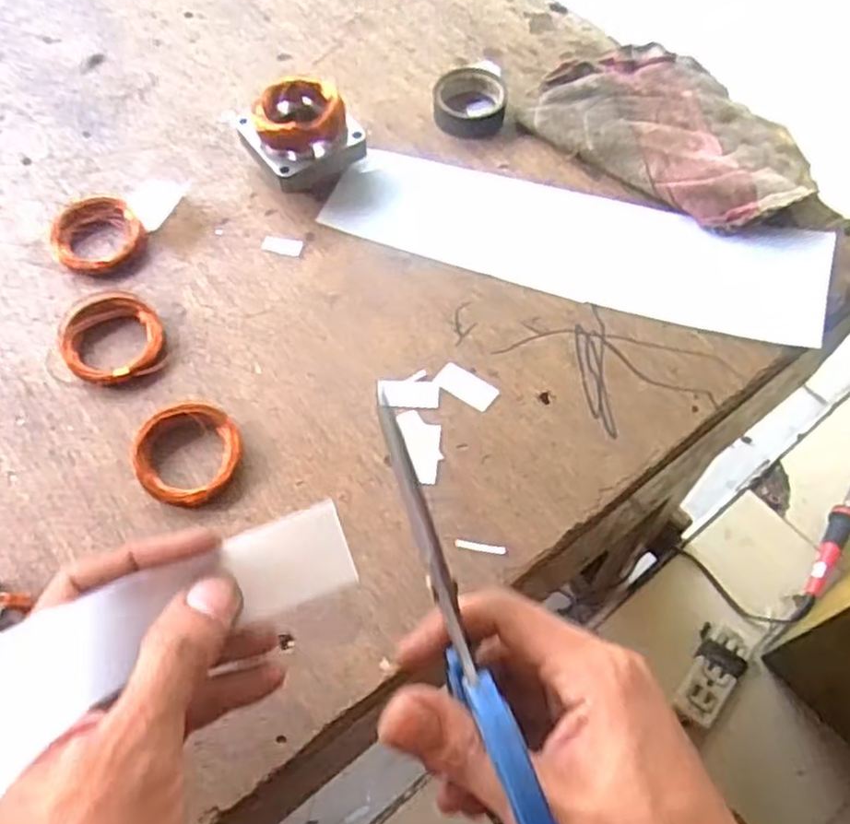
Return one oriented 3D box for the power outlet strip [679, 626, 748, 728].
[{"bbox_3d":[0.296,0.273,0.763,0.042,0.029,0.103,34,66,17],"label":"power outlet strip"}]

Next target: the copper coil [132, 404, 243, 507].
[{"bbox_3d":[-0.114,0.021,0.360,0.050,0.019,0.049,0,61,0],"label":"copper coil"}]

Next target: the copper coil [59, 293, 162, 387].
[{"bbox_3d":[-0.168,-0.041,0.392,0.050,0.012,0.058,-40,68,-20],"label":"copper coil"}]

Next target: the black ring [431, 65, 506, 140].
[{"bbox_3d":[0.029,-0.203,0.481,0.045,0.017,0.045,0,61,0],"label":"black ring"}]

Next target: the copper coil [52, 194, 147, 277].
[{"bbox_3d":[-0.188,-0.101,0.424,0.050,0.019,0.044,-29,65,-15],"label":"copper coil"}]

